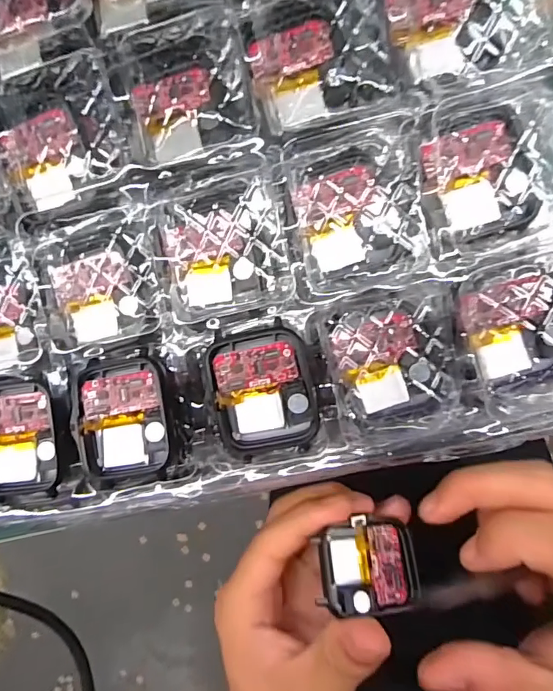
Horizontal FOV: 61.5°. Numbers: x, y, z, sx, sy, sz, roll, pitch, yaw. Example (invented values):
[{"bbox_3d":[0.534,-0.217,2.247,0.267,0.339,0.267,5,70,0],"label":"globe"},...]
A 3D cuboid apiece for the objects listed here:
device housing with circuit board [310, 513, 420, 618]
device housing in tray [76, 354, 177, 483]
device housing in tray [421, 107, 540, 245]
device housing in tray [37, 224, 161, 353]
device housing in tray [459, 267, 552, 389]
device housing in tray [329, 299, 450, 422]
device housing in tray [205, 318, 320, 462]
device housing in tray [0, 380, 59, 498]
[{"bbox_3d":[0.040,0.092,0.195,0.043,0.006,0.035,5,61,-18],"label":"device housing with circuit board"},{"bbox_3d":[-0.058,0.027,0.175,0.035,0.007,0.044,-9,93,8],"label":"device housing in tray"},{"bbox_3d":[0.069,-0.058,0.161,0.035,0.010,0.042,-14,92,8],"label":"device housing in tray"},{"bbox_3d":[-0.070,-0.022,0.185,0.046,0.010,0.043,-8,92,8],"label":"device housing in tray"},{"bbox_3d":[0.085,-0.006,0.164,0.034,0.013,0.038,-15,92,8],"label":"device housing in tray"},{"bbox_3d":[0.042,0.005,0.170,0.038,0.007,0.042,-13,92,8],"label":"device housing in tray"},{"bbox_3d":[-0.004,0.017,0.171,0.036,0.007,0.047,-11,92,8],"label":"device housing in tray"},{"bbox_3d":[-0.104,0.037,0.184,0.032,0.008,0.044,-5,92,8],"label":"device housing in tray"}]

